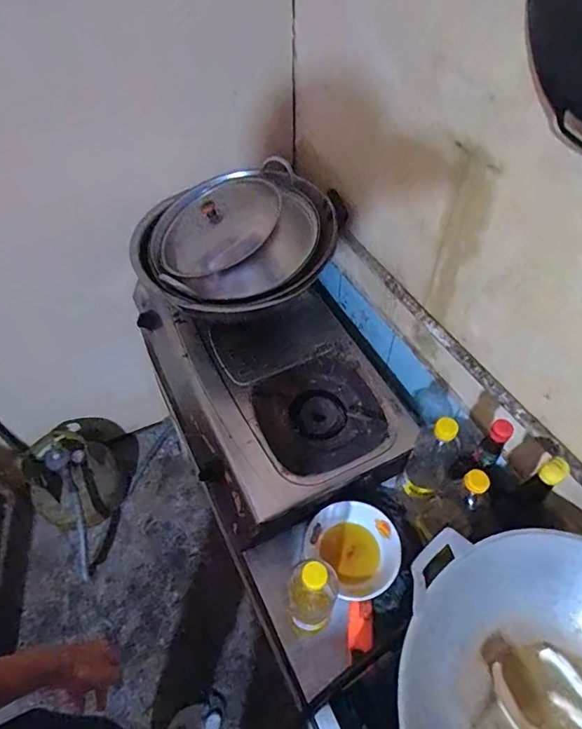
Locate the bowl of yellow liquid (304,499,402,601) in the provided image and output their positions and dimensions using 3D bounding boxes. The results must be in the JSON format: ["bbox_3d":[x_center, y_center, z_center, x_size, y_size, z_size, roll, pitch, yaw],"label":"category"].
[{"bbox_3d":[0.111,0.313,0.816,0.142,0.050,0.154,-1,52,1],"label":"bowl of yellow liquid"}]

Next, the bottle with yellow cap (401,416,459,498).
[{"bbox_3d":[0.231,0.154,0.785,0.068,0.202,0.076,22,57,18],"label":"bottle with yellow cap"}]

